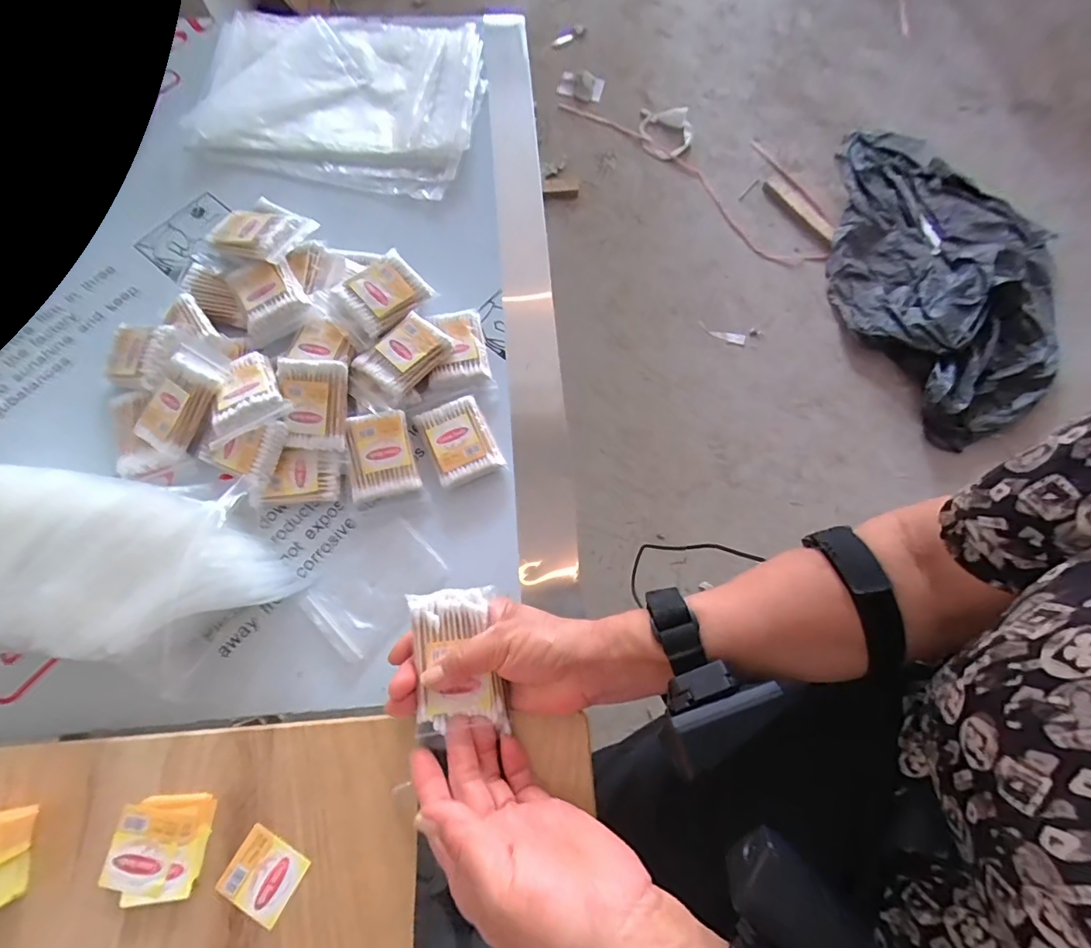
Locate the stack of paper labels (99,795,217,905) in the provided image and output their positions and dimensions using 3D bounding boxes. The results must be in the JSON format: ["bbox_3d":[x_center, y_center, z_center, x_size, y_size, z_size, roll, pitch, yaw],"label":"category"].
[{"bbox_3d":[-0.236,0.228,0.297,0.056,0.006,0.054,-2,73,-2],"label":"stack of paper labels"}]

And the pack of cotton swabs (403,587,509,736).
[{"bbox_3d":[-0.058,0.122,0.319,0.056,0.015,0.089,-7,71,-5],"label":"pack of cotton swabs"}]

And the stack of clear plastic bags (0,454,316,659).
[{"bbox_3d":[-0.339,0.066,0.364,0.290,0.078,0.137,7,73,1],"label":"stack of clear plastic bags"}]

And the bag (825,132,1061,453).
[{"bbox_3d":[0.880,-0.463,1.060,0.478,0.090,0.832,10,73,2],"label":"bag"}]

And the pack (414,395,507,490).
[{"bbox_3d":[-0.076,-0.028,0.433,0.054,0.017,0.074,-25,75,-9],"label":"pack"}]

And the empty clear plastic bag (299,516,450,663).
[{"bbox_3d":[-0.142,0.090,0.403,0.072,0.004,0.103,41,76,10],"label":"empty clear plastic bag"}]

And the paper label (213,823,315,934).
[{"bbox_3d":[-0.172,0.244,0.294,0.043,0.004,0.039,29,74,7],"label":"paper label"}]

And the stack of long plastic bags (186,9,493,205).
[{"bbox_3d":[-0.229,-0.435,0.547,0.306,0.023,0.240,12,73,2],"label":"stack of long plastic bags"}]

